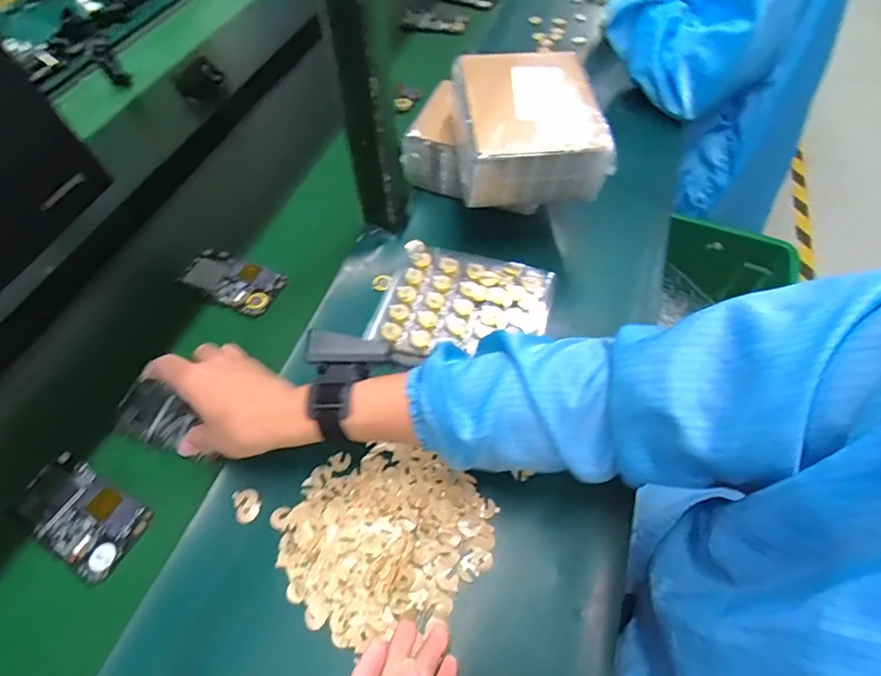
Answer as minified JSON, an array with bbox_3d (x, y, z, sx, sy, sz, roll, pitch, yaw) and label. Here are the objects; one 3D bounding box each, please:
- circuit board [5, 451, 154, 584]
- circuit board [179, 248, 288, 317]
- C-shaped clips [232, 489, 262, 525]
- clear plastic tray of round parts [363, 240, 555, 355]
[{"bbox_3d":[-0.320,0.155,0.442,0.120,0.011,0.065,25,60,19],"label":"circuit board"},{"bbox_3d":[-0.247,-0.070,0.588,0.120,0.017,0.063,20,59,16],"label":"circuit board"},{"bbox_3d":[-0.170,0.146,0.436,0.021,0.004,0.030,-22,57,-17],"label":"C-shaped clips"},{"bbox_3d":[0.023,-0.036,0.533,0.172,0.024,0.148,15,55,10],"label":"clear plastic tray of round parts"}]

